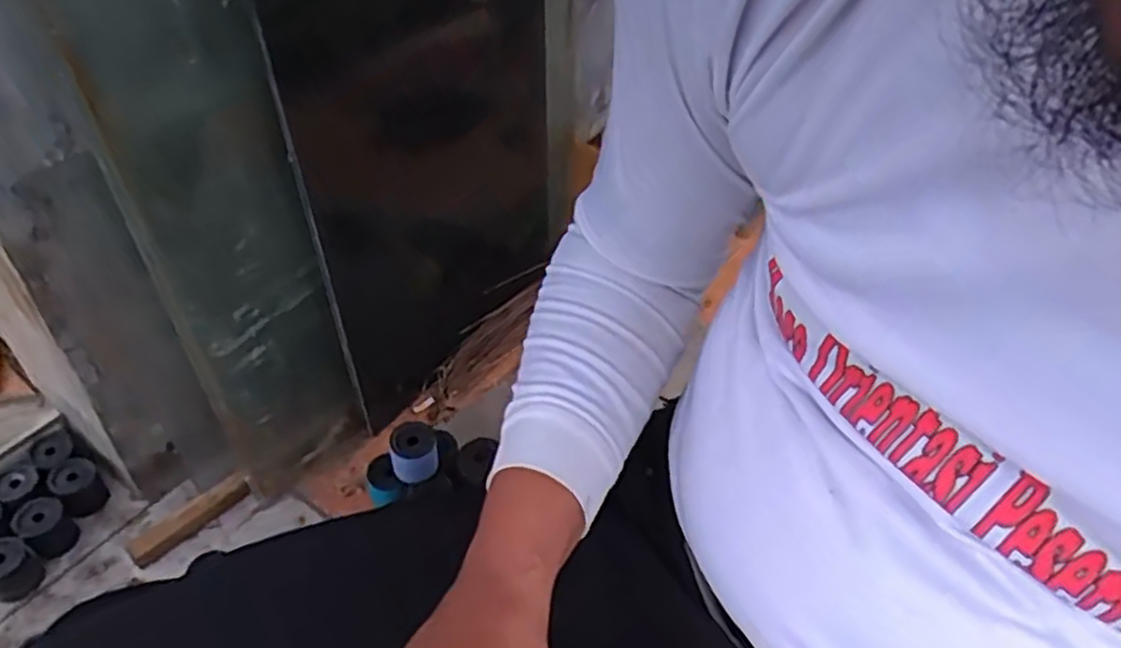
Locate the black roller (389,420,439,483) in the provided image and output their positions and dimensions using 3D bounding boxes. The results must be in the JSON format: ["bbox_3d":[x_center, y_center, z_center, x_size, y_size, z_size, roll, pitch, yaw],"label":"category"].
[{"bbox_3d":[-0.146,0.128,0.730,0.047,0.041,0.043,-9,47,-15],"label":"black roller"}]

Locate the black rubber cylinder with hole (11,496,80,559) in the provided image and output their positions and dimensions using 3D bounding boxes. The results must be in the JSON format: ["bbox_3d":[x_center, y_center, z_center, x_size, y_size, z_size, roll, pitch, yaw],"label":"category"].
[{"bbox_3d":[-0.523,0.205,0.744,0.044,0.051,0.043,3,45,-3],"label":"black rubber cylinder with hole"}]

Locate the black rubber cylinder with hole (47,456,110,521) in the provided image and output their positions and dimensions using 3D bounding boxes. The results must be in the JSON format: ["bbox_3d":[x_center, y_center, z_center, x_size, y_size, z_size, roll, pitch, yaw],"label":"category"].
[{"bbox_3d":[-0.513,0.174,0.782,0.044,0.045,0.048,-32,57,-32],"label":"black rubber cylinder with hole"}]

